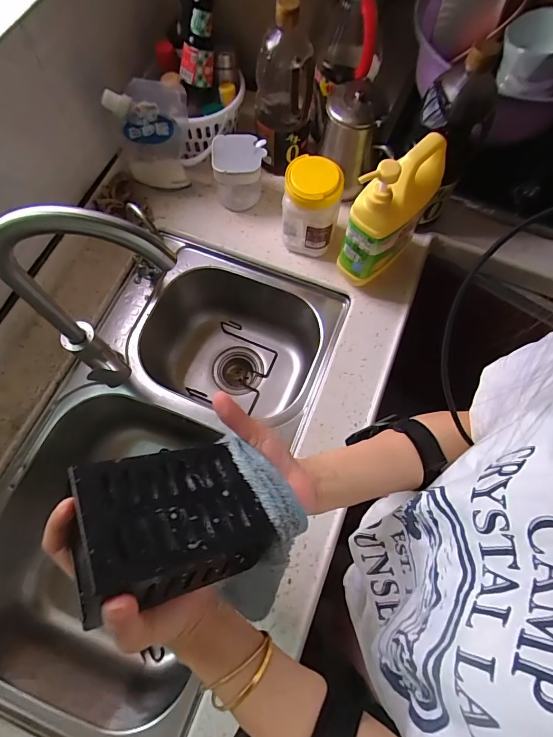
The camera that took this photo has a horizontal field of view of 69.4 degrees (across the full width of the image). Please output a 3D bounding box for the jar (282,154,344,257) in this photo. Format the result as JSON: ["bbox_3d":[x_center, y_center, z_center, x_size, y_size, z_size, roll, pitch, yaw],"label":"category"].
[{"bbox_3d":[0.057,-0.265,0.673,0.090,0.159,0.075,10,70,2],"label":"jar"}]

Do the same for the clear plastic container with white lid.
[{"bbox_3d":[-0.065,-0.351,0.723,0.093,0.104,0.079,-7,70,-4],"label":"clear plastic container with white lid"}]

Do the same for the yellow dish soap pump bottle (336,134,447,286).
[{"bbox_3d":[0.166,-0.230,0.597,0.076,0.221,0.139,38,73,11],"label":"yellow dish soap pump bottle"}]

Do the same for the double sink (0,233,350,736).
[{"bbox_3d":[-0.181,0.151,0.714,0.411,0.215,0.747,25,71,7],"label":"double sink"}]

